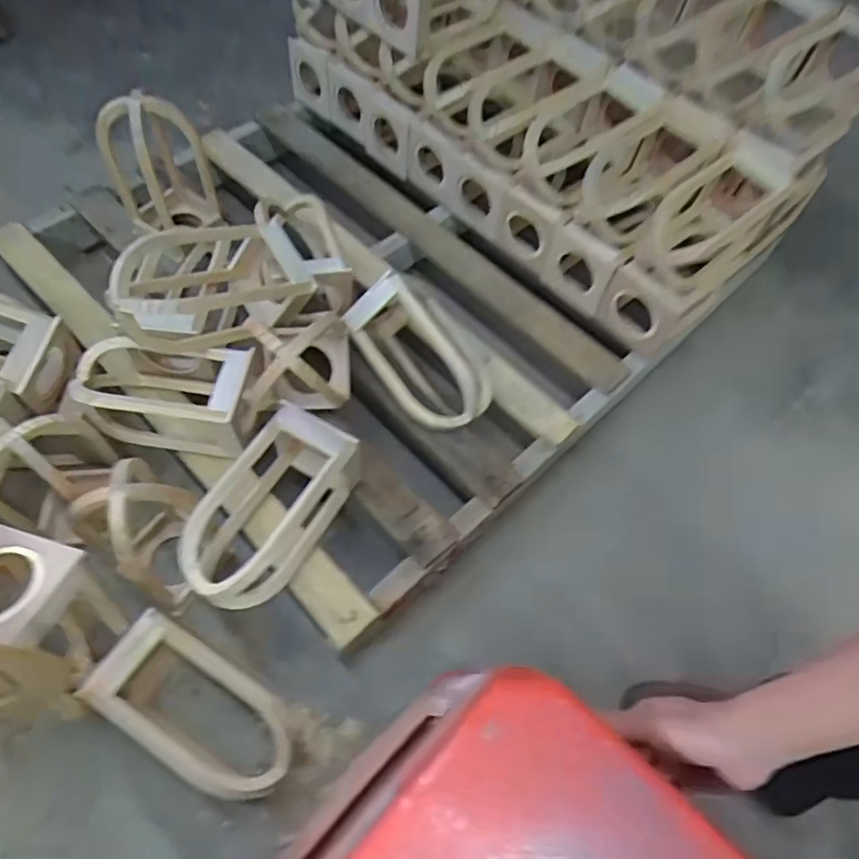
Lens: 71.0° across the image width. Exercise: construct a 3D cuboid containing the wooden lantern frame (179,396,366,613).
[{"bbox_3d":[-0.214,0.106,0.798,0.126,0.132,0.258,30,62,13],"label":"wooden lantern frame"}]

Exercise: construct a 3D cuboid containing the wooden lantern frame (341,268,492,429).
[{"bbox_3d":[-0.009,-0.123,0.961,0.160,0.126,0.250,-28,65,-18],"label":"wooden lantern frame"}]

